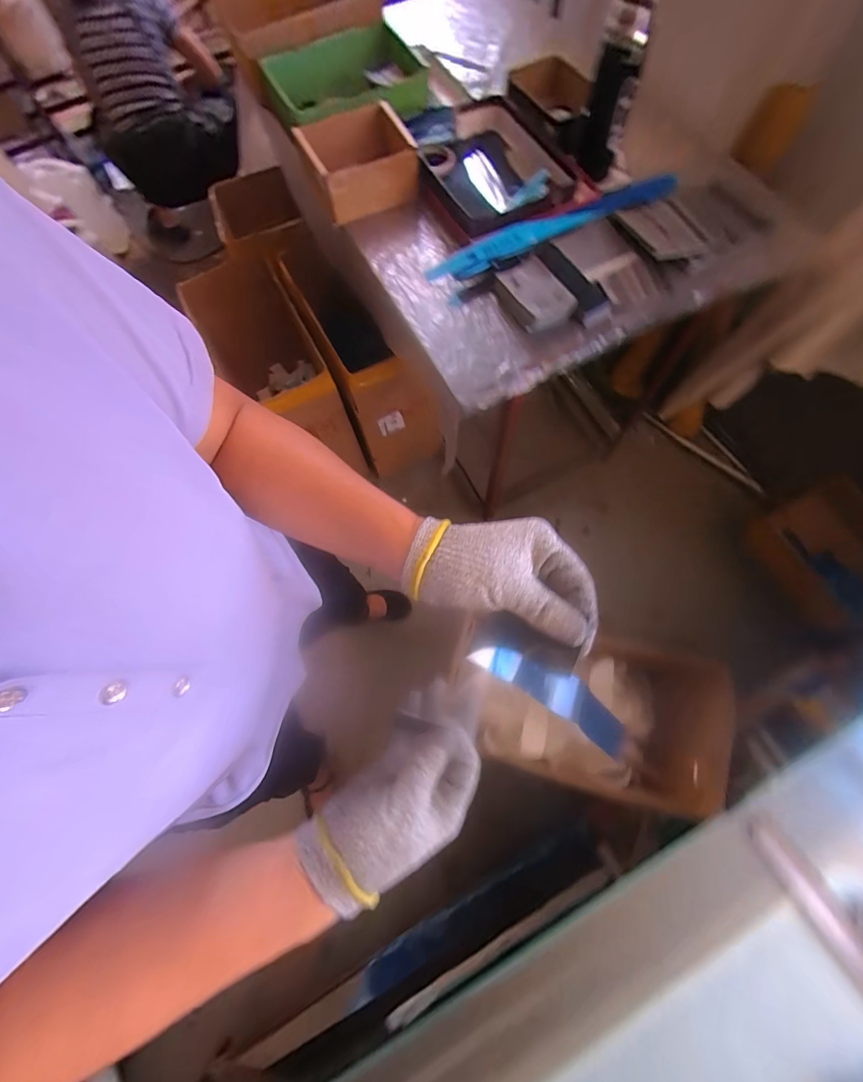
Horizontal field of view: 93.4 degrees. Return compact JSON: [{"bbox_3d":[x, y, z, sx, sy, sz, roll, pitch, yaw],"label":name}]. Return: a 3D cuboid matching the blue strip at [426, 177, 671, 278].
[{"bbox_3d":[0.235,-0.611,0.783,0.512,0.027,0.064,-26,71,-8],"label":"blue strip"}]

